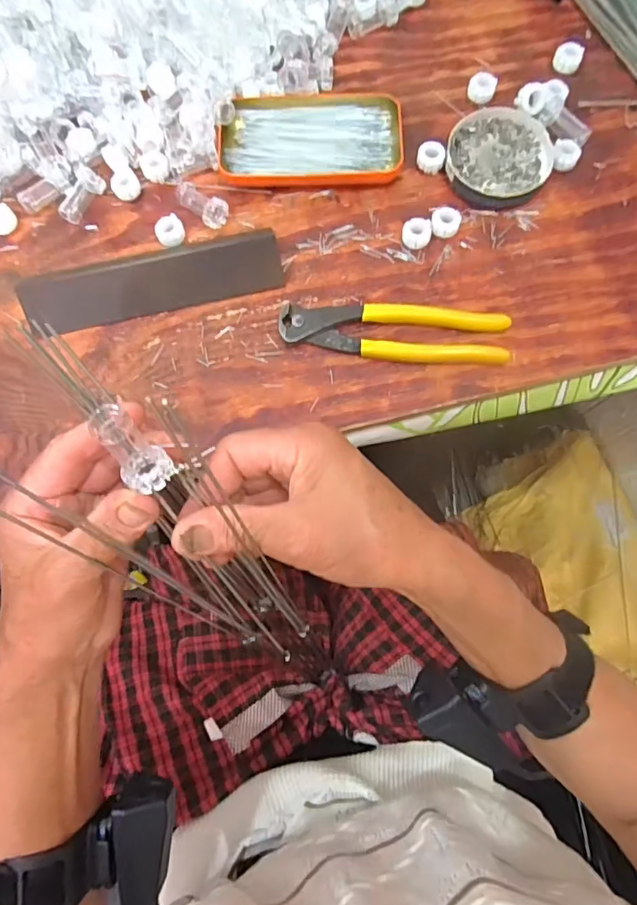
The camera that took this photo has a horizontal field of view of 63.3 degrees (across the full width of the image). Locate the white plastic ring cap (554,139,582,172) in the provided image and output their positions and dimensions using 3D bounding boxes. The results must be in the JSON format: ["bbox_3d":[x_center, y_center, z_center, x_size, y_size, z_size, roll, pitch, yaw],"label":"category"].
[{"bbox_3d":[0.199,-0.239,0.417,0.022,0.013,0.025,27,78,8],"label":"white plastic ring cap"}]

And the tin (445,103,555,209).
[{"bbox_3d":[0.145,-0.237,0.416,0.080,0.014,0.085,13,77,5],"label":"tin"}]

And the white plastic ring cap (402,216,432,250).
[{"bbox_3d":[0.076,-0.170,0.403,0.022,0.011,0.022,0,76,2],"label":"white plastic ring cap"}]

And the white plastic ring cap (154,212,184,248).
[{"bbox_3d":[-0.117,-0.175,0.411,0.022,0.012,0.021,0,76,2],"label":"white plastic ring cap"}]

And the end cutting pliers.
[{"bbox_3d":[0.055,-0.088,0.382,0.164,0.015,0.039,5,76,3],"label":"end cutting pliers"}]

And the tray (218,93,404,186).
[{"bbox_3d":[-0.006,-0.259,0.424,0.144,0.019,0.077,0,76,2],"label":"tray"}]

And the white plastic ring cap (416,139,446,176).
[{"bbox_3d":[0.091,-0.238,0.417,0.021,0.013,0.021,0,76,2],"label":"white plastic ring cap"}]

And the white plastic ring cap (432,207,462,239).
[{"bbox_3d":[0.099,-0.179,0.404,0.022,0.013,0.022,0,76,2],"label":"white plastic ring cap"}]

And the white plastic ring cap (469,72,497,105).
[{"bbox_3d":[0.136,-0.305,0.433,0.022,0.013,0.021,0,76,2],"label":"white plastic ring cap"}]

